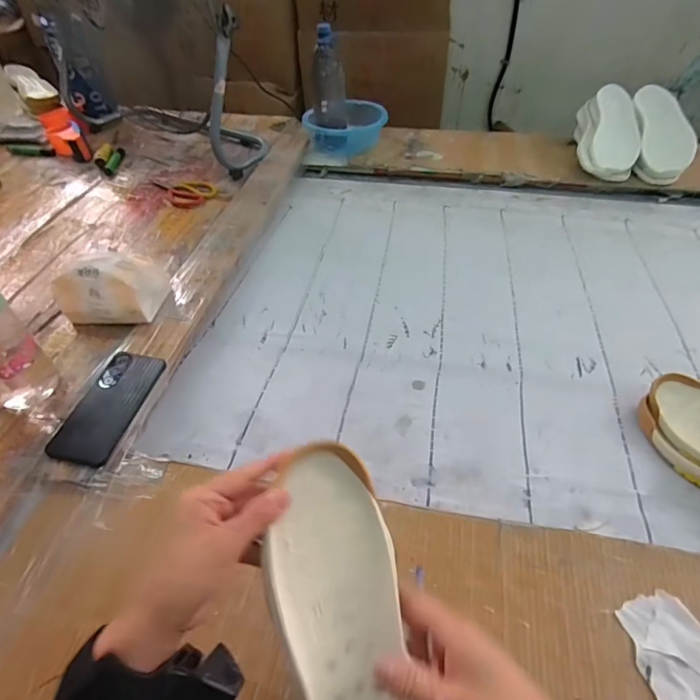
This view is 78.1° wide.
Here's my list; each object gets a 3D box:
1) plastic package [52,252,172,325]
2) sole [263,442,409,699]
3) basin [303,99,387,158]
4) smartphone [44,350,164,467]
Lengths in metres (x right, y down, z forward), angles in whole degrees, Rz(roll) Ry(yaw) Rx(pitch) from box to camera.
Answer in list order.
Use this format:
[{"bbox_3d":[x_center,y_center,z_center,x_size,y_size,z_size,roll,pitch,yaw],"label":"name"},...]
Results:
[{"bbox_3d":[-0.384,-0.098,0.688,0.159,0.098,0.088,5,49,5],"label":"plastic package"},{"bbox_3d":[-0.005,0.173,0.280,0.083,0.029,0.213,-10,67,-7],"label":"sole"},{"bbox_3d":[-0.003,-0.598,1.161,0.199,0.080,0.199,-1,49,1],"label":"basin"},{"bbox_3d":[-0.323,0.074,0.578,0.080,0.018,0.164,9,50,9],"label":"smartphone"}]

